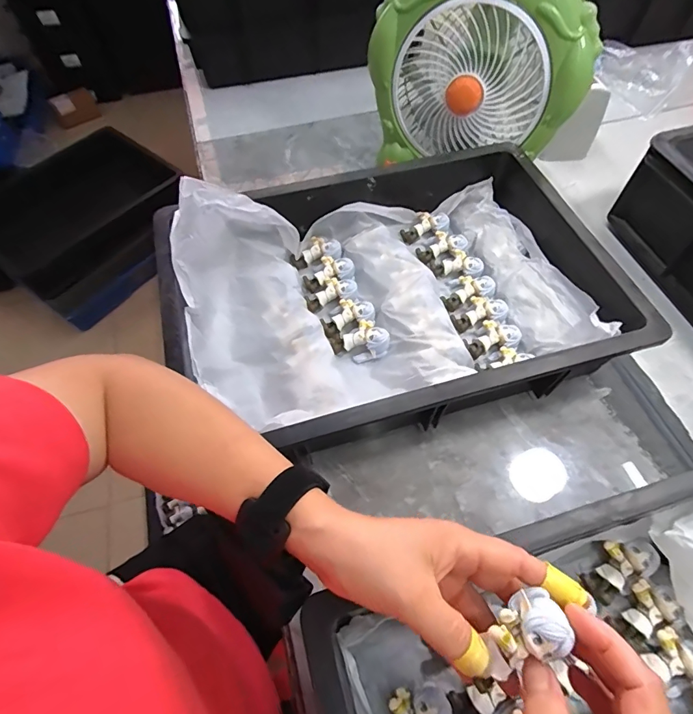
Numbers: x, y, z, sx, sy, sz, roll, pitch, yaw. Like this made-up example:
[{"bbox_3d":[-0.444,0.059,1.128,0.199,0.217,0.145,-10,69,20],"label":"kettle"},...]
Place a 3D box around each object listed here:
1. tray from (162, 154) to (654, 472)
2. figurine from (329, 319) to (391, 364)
[{"bbox_3d":[0.042,-0.068,0.465,0.438,0.089,0.310,-15,60,-7],"label":"tray"},{"bbox_3d":[0.014,-0.015,0.462,0.055,0.032,0.042,-22,61,-12],"label":"figurine"}]

